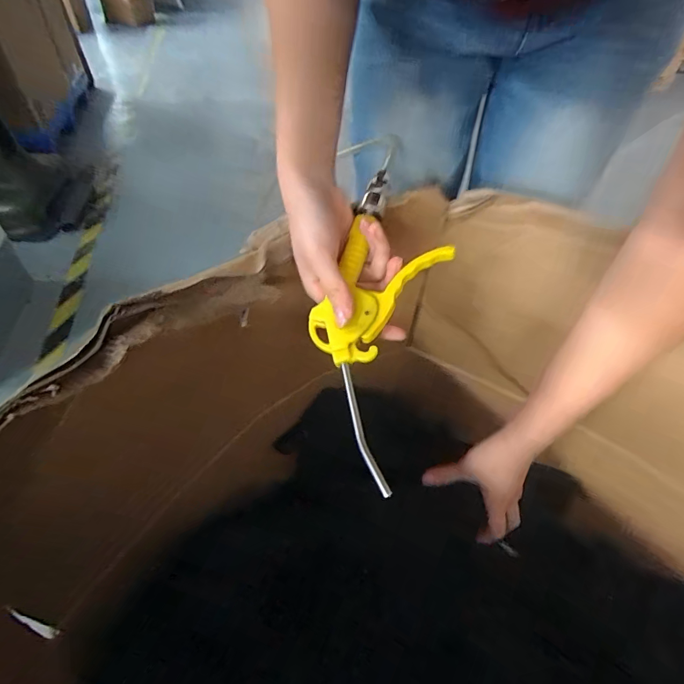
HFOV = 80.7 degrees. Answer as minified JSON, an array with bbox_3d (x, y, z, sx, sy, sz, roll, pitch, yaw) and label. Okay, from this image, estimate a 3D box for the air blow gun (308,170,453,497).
[{"bbox_3d":[0.027,-0.022,0.301,0.095,0.023,0.239,6,67,-2],"label":"air blow gun"}]

